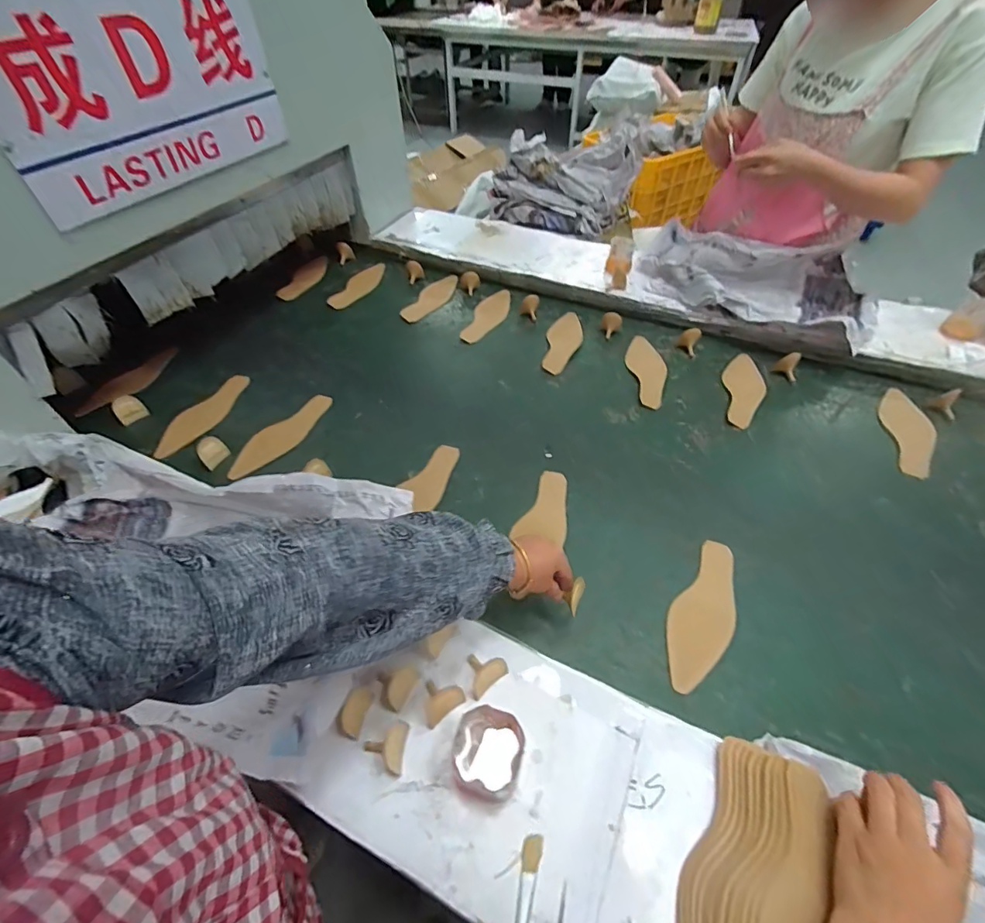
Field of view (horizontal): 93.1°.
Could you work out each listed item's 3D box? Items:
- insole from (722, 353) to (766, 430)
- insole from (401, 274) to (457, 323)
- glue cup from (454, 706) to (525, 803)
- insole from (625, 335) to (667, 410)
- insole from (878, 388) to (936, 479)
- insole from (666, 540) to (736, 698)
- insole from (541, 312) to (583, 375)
[{"bbox_3d":[0.507,-0.148,0.939,0.073,0.014,0.227,10,51,11],"label":"insole"},{"bbox_3d":[-0.146,-0.403,1.149,0.070,0.014,0.197,18,52,16],"label":"insole"},{"bbox_3d":[-0.004,0.295,0.468,0.064,0.070,0.069,0,50,1],"label":"glue cup"},{"bbox_3d":[0.327,-0.193,0.980,0.079,0.010,0.226,-3,50,0],"label":"insole"},{"bbox_3d":[0.768,-0.056,0.857,0.078,0.008,0.220,10,51,11],"label":"insole"},{"bbox_3d":[0.294,0.207,0.645,0.075,0.010,0.232,28,51,26],"label":"insole"},{"bbox_3d":[0.157,-0.269,1.038,0.075,0.007,0.215,11,52,12],"label":"insole"}]

